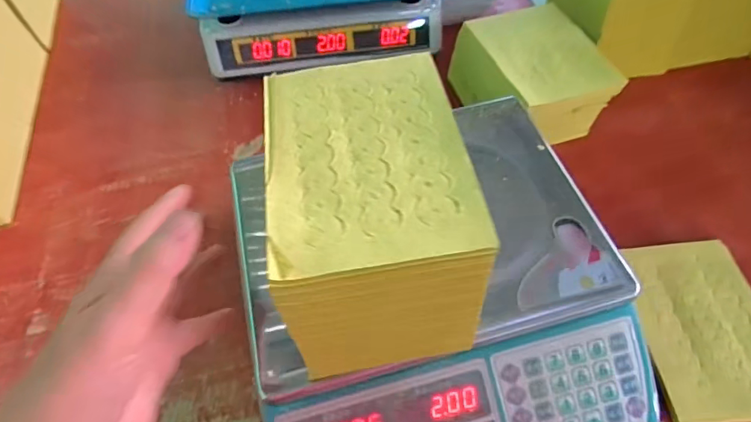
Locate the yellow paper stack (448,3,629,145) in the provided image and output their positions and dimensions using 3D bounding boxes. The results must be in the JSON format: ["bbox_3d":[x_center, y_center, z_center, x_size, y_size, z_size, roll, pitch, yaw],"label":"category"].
[{"bbox_3d":[0.191,-0.163,0.569,0.137,0.086,0.163,-18,57,-8],"label":"yellow paper stack"}]

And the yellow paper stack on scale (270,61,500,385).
[{"bbox_3d":[-0.003,0.001,0.320,0.115,0.120,0.169,-8,58,-4],"label":"yellow paper stack on scale"}]

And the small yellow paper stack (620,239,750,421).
[{"bbox_3d":[0.302,0.103,0.422,0.112,0.015,0.162,-6,58,2],"label":"small yellow paper stack"}]

